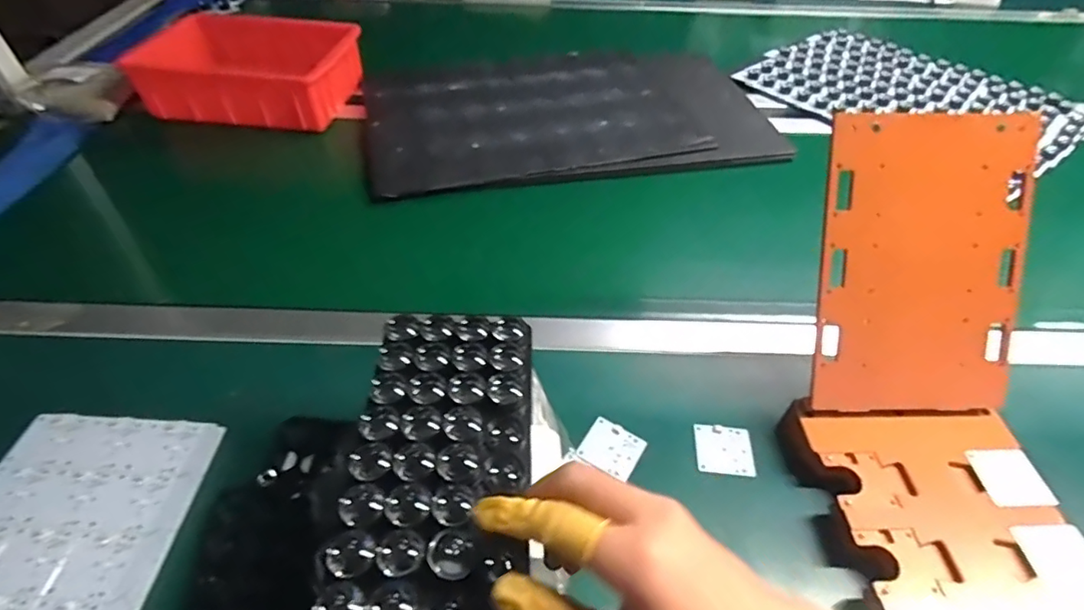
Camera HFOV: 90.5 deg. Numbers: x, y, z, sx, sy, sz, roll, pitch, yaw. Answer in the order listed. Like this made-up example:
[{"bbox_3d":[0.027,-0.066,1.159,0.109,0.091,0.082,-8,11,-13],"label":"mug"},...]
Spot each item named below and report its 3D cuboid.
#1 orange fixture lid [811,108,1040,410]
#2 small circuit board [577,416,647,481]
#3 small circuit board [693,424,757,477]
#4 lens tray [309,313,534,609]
[{"bbox_3d":[0.302,-0.030,0.425,0.157,0.231,0.008,0,11,0],"label":"orange fixture lid"},{"bbox_3d":[0.061,0.124,0.466,0.047,0.005,0.042,24,51,20],"label":"small circuit board"},{"bbox_3d":[0.159,0.125,0.466,0.049,0.006,0.045,4,47,2],"label":"small circuit board"},{"bbox_3d":[-0.055,0.086,0.299,0.096,0.027,0.193,3,50,1],"label":"lens tray"}]

